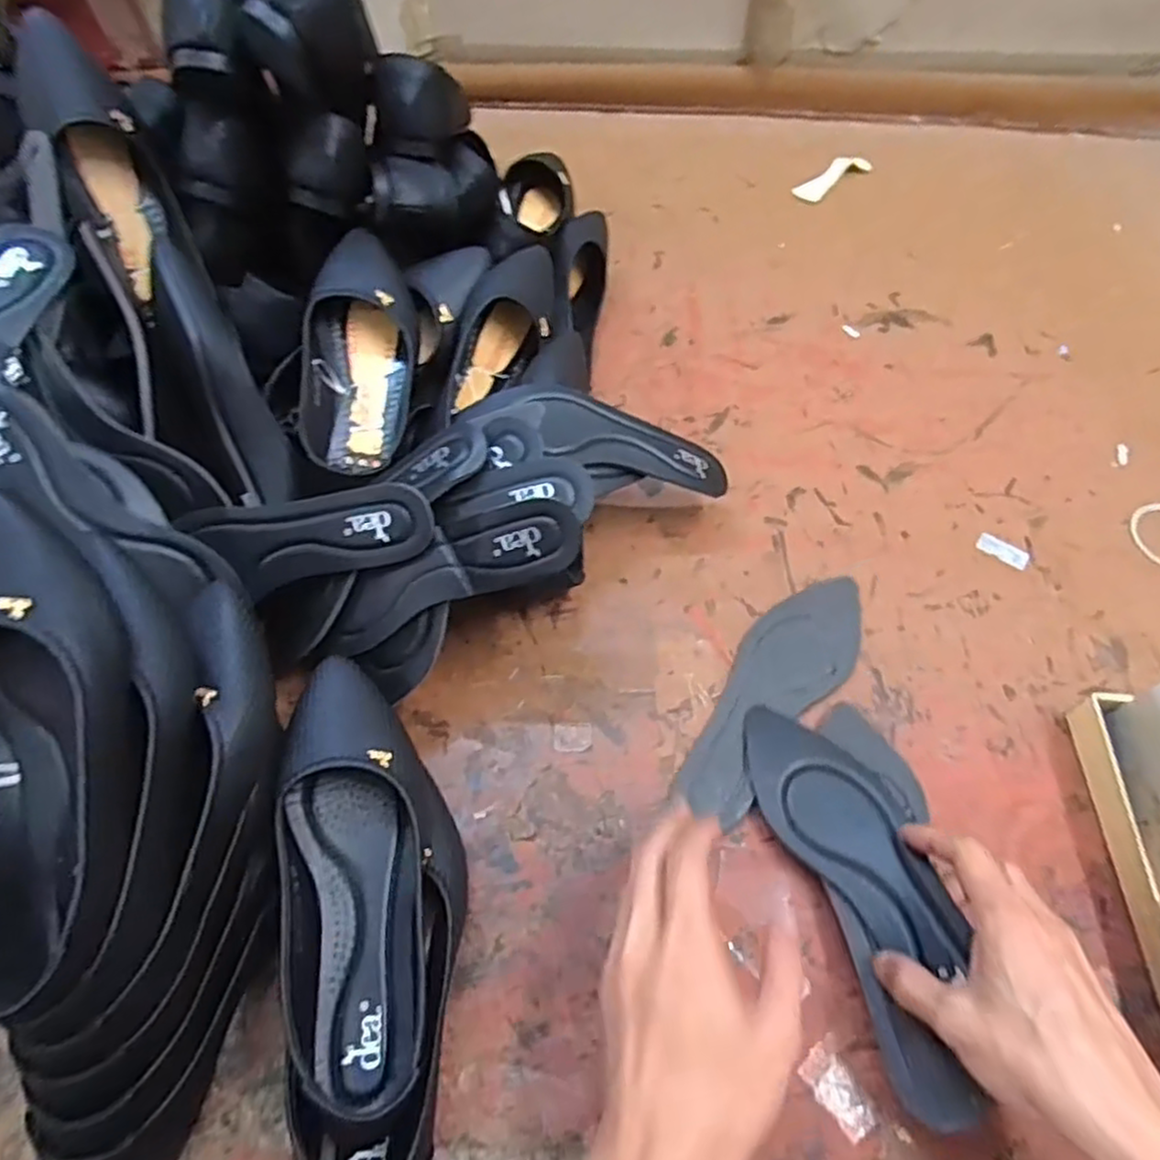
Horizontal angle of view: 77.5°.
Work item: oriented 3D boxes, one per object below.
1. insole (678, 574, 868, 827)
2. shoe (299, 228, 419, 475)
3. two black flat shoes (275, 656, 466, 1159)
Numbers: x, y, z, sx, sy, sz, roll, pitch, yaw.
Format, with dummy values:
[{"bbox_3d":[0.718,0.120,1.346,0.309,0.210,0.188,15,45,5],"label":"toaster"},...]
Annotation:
[{"bbox_3d":[0.146,0.079,0.533,0.073,0.011,0.220,31,61,19],"label":"insole"},{"bbox_3d":[-0.173,-0.180,0.570,0.078,0.045,0.194,1,81,1],"label":"shoe"},{"bbox_3d":[-0.115,0.186,0.405,0.088,0.080,0.274,-8,68,-5],"label":"two black flat shoes"}]

